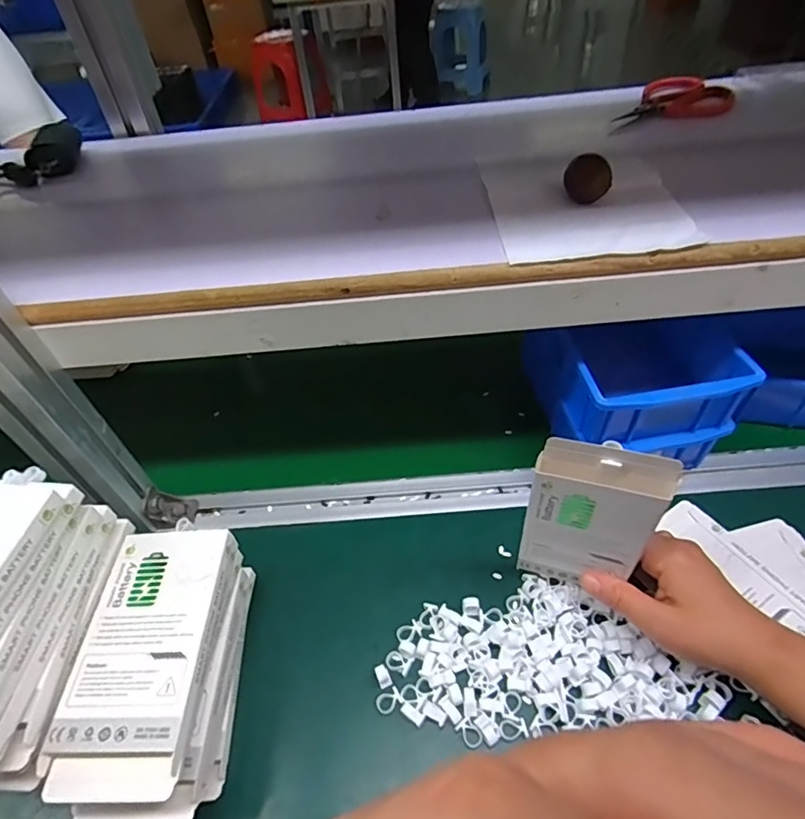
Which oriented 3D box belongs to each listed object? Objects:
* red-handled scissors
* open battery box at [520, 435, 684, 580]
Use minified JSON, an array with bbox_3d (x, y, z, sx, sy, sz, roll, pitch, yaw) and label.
[{"bbox_3d":[0.257,-0.300,0.511,0.137,0.020,0.071,-13,48,-7],"label":"red-handled scissors"},{"bbox_3d":[0.123,0.076,0.350,0.077,0.145,0.014,11,49,15],"label":"open battery box"}]

